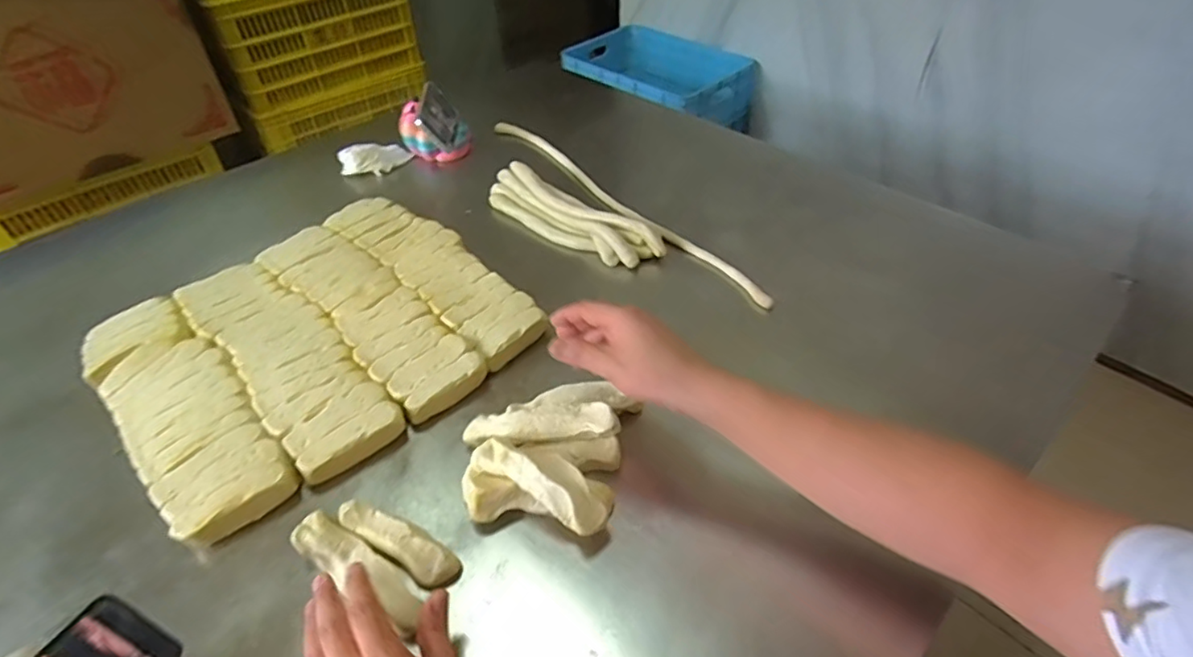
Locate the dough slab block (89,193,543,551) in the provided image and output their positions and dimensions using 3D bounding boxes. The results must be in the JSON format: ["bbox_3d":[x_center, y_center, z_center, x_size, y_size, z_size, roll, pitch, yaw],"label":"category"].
[{"bbox_3d":[-0.330,0.009,0.704,0.413,0.057,0.366,-35,54,-29],"label":"dough slab block"}]

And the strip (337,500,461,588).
[{"bbox_3d":[-0.177,0.191,0.532,0.121,0.037,0.035,23,49,23],"label":"strip"}]

